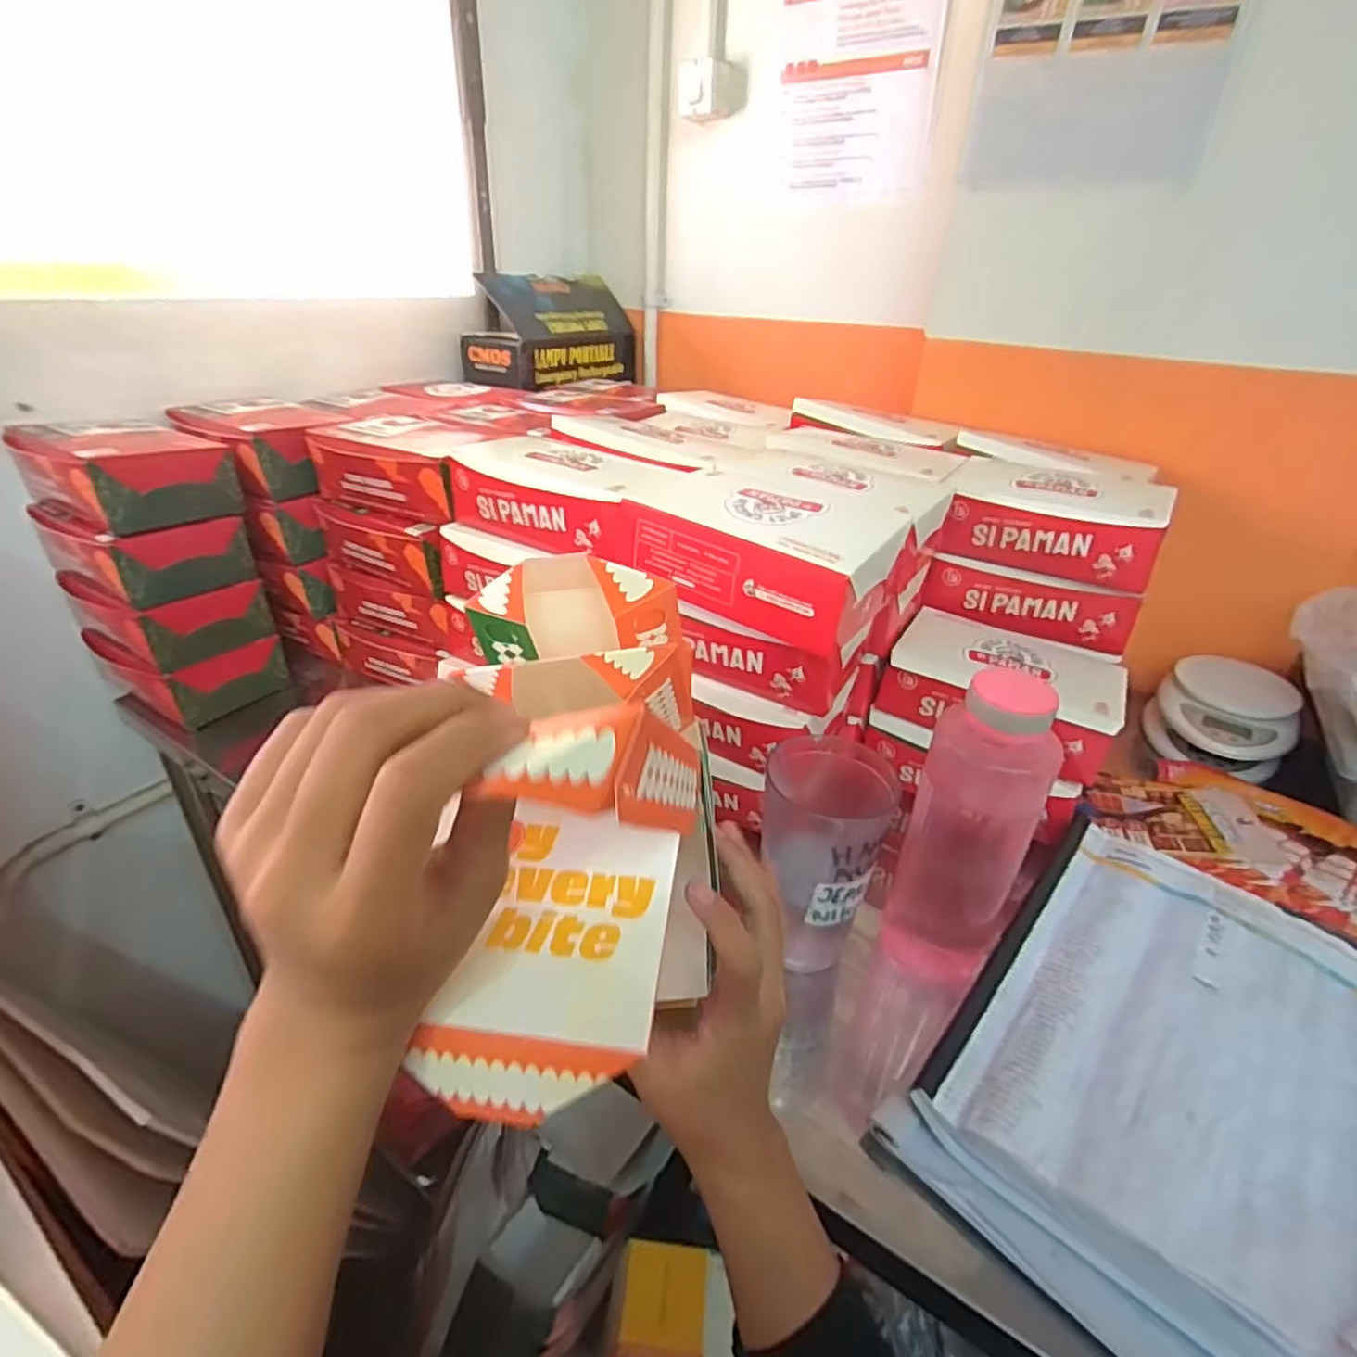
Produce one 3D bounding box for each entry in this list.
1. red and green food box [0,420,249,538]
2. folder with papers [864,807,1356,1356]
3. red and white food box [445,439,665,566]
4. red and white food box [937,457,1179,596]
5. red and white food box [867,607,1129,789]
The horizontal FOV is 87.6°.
[{"bbox_3d":[-0.501,-0.189,0.644,0.168,0.066,0.125,25,37,33],"label":"red and green food box"},{"bbox_3d":[0.288,0.217,0.409,0.209,0.049,0.314,28,38,36],"label":"folder with papers"},{"bbox_3d":[-0.095,-0.151,0.586,0.172,0.063,0.102,20,34,26],"label":"red and white food box"},{"bbox_3d":[0.325,-0.139,0.620,0.165,0.069,0.118,17,33,22],"label":"red and white food box"},{"bbox_3d":[0.267,0.012,0.594,0.176,0.072,0.124,18,33,24],"label":"red and white food box"}]

